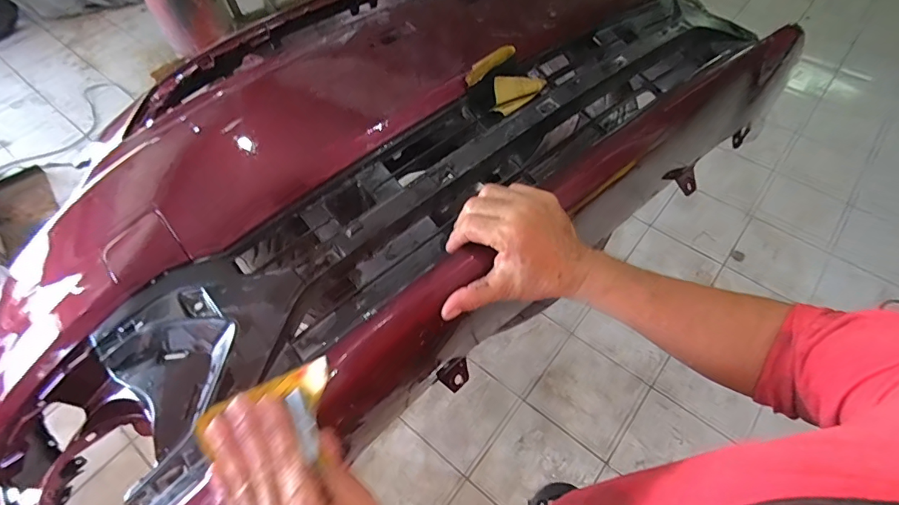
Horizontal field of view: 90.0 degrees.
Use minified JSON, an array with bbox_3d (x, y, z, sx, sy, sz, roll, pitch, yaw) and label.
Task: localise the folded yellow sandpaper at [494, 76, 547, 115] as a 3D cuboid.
[{"bbox_3d":[0.079,-0.194,0.535,0.066,0.030,0.031,-34,62,-18],"label":"folded yellow sandpaper"}]

